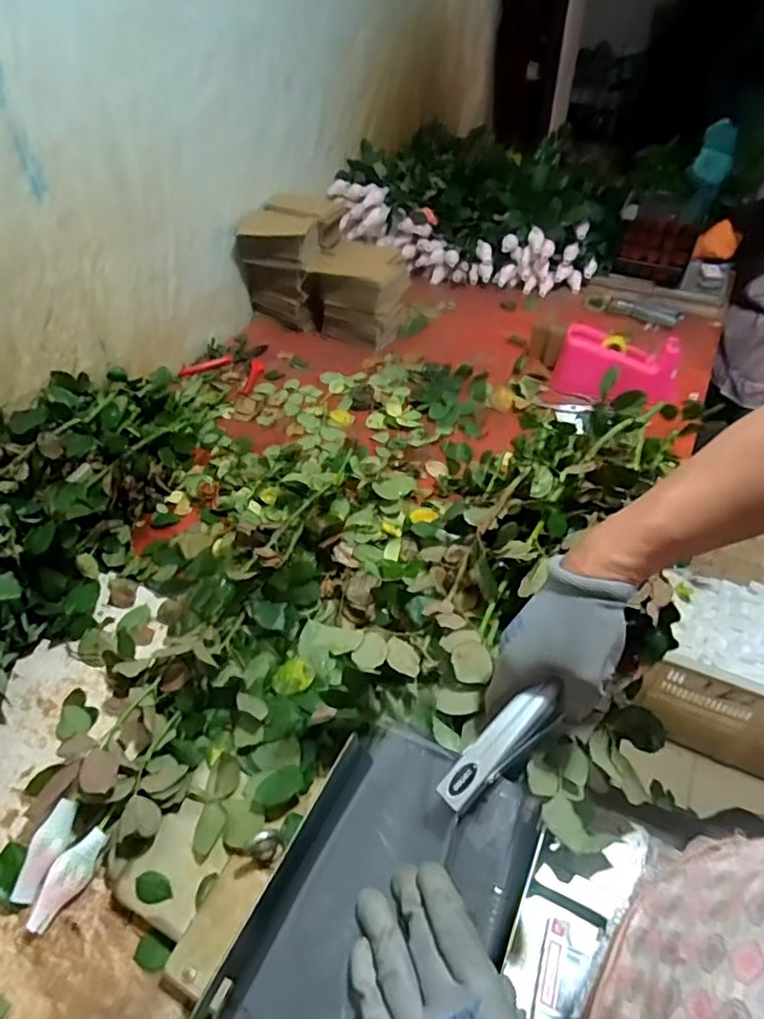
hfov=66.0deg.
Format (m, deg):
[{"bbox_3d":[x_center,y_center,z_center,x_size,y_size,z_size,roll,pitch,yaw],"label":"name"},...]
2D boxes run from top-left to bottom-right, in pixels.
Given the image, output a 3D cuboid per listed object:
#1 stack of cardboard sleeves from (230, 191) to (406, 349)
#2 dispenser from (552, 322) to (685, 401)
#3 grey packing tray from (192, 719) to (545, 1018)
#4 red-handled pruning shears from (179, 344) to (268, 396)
[{"bbox_3d":[-0.105,-0.511,1.234,0.323,0.204,0.191,12,46,13],"label":"stack of cardboard sleeves"},{"bbox_3d":[0.428,-0.259,1.065,0.211,0.098,0.076,14,47,15],"label":"dispenser"},{"bbox_3d":[0.002,0.263,0.398,0.159,0.039,0.208,20,49,21],"label":"grey packing tray"},{"bbox_3d":[-0.281,-0.298,1.170,0.149,0.017,0.183,17,48,18],"label":"red-handled pruning shears"}]

